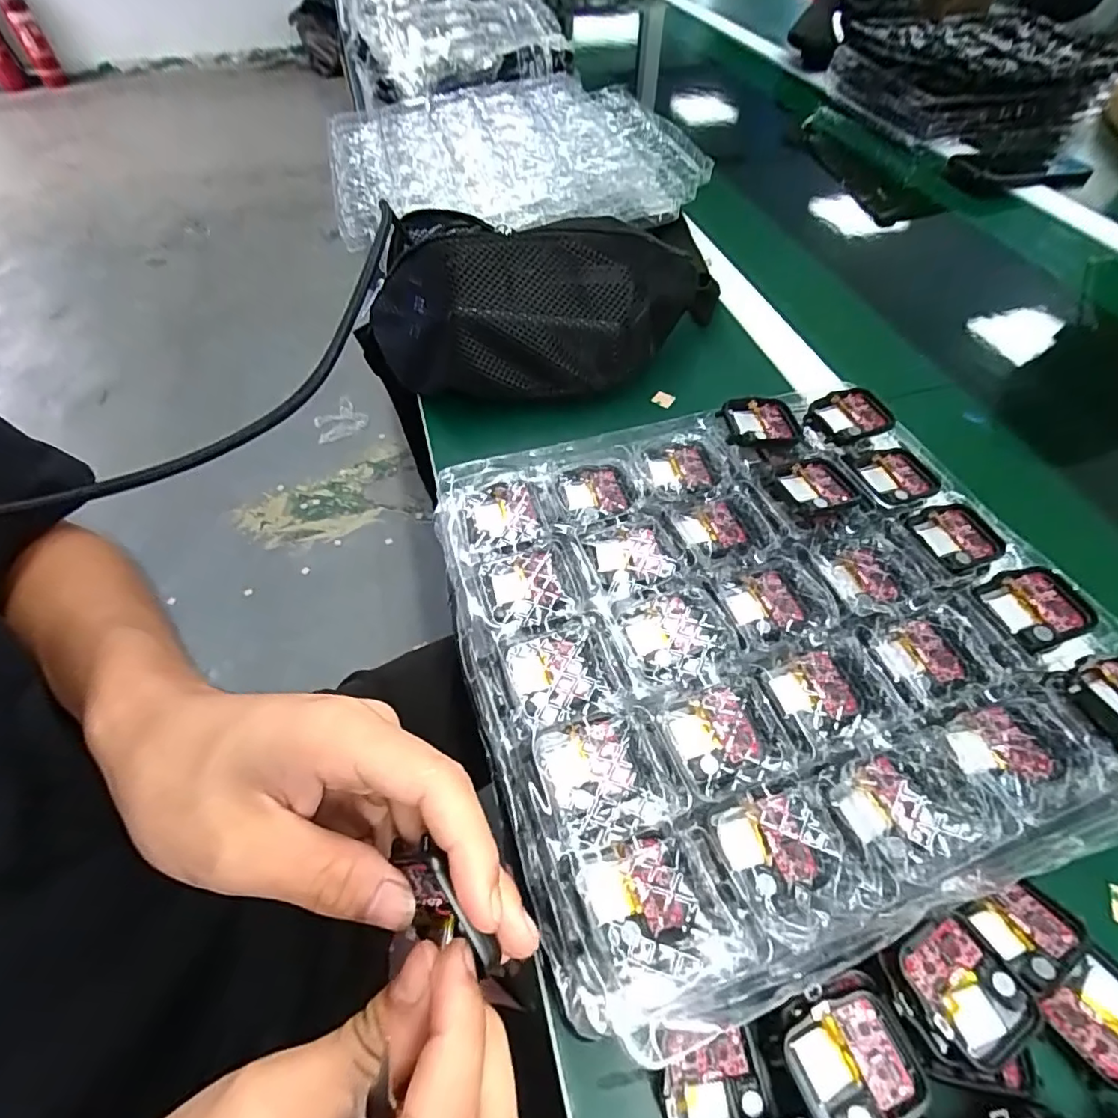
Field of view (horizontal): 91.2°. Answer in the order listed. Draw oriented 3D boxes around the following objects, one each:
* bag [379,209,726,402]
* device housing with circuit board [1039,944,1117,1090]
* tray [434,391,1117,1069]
[{"bbox_3d":[-0.010,-0.204,0.431,0.262,0.091,0.113,-2,55,-1],"label":"bag"},{"bbox_3d":[0.216,0.182,0.217,0.042,0.010,0.034,-27,59,-17],"label":"device housing with circuit board"},{"bbox_3d":[0.103,0.030,0.273,0.288,0.031,0.269,-16,57,-9],"label":"tray"}]

